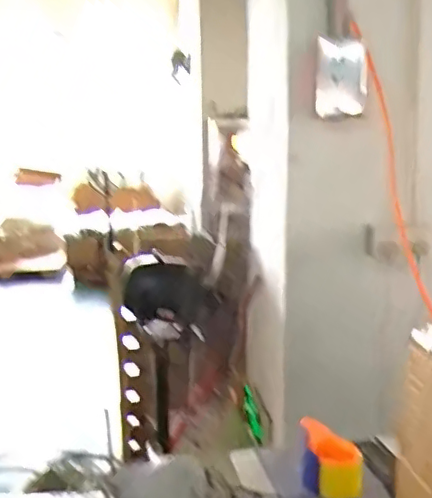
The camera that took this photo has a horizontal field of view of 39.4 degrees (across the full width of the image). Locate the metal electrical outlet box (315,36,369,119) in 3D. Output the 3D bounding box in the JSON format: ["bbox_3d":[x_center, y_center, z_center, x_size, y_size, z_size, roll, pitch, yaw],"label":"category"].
[{"bbox_3d":[0.330,-0.439,1.576,0.137,0.193,0.032,-3,21,-8],"label":"metal electrical outlet box"}]

